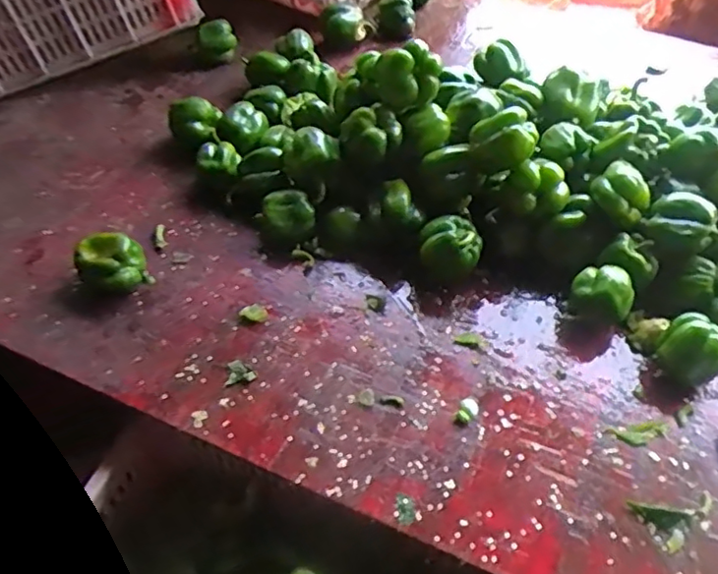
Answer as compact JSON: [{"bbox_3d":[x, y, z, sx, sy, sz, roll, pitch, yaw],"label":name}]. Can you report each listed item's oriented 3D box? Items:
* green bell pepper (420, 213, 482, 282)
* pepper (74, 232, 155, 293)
[{"bbox_3d":[0.121,-0.051,0.851,0.084,0.061,0.069,14,49,10],"label":"green bell pepper"},{"bbox_3d":[-0.331,-0.032,0.854,0.093,0.061,0.079,14,49,10],"label":"pepper"}]

